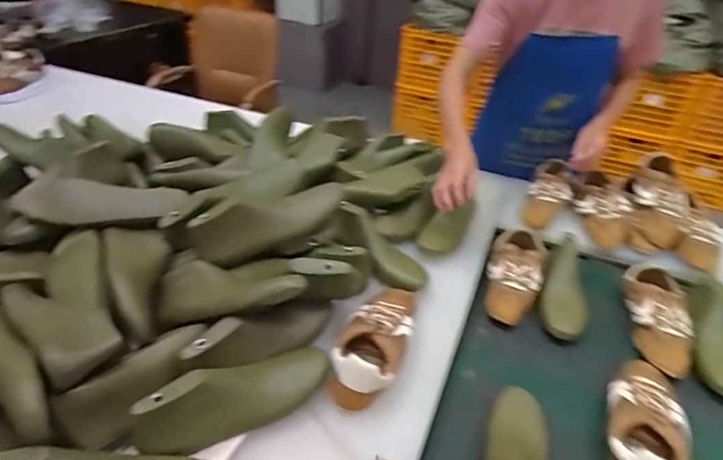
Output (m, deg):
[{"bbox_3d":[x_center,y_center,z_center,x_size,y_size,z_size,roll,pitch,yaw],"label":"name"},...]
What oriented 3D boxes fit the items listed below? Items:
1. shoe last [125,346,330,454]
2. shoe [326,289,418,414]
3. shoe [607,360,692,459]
[{"bbox_3d":[-0.166,0.227,0.654,0.263,0.087,0.074,-21,42,-28],"label":"shoe last"},{"bbox_3d":[0.024,0.171,0.761,0.098,0.066,0.241,14,38,16],"label":"shoe"},{"bbox_3d":[0.447,0.288,0.733,0.110,0.069,0.270,17,38,19],"label":"shoe"}]

